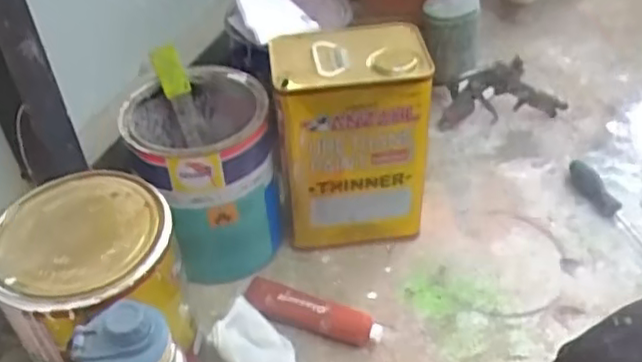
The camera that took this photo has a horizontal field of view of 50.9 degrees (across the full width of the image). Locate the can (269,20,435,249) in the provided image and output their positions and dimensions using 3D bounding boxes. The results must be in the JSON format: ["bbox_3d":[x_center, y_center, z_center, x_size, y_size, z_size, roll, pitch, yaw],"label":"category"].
[{"bbox_3d":[0.038,-0.035,0.790,0.163,0.272,0.092,-4,42,0],"label":"can"}]

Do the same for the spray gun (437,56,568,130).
[{"bbox_3d":[0.266,-0.128,0.971,0.182,0.108,0.036,1,42,6],"label":"spray gun"}]

